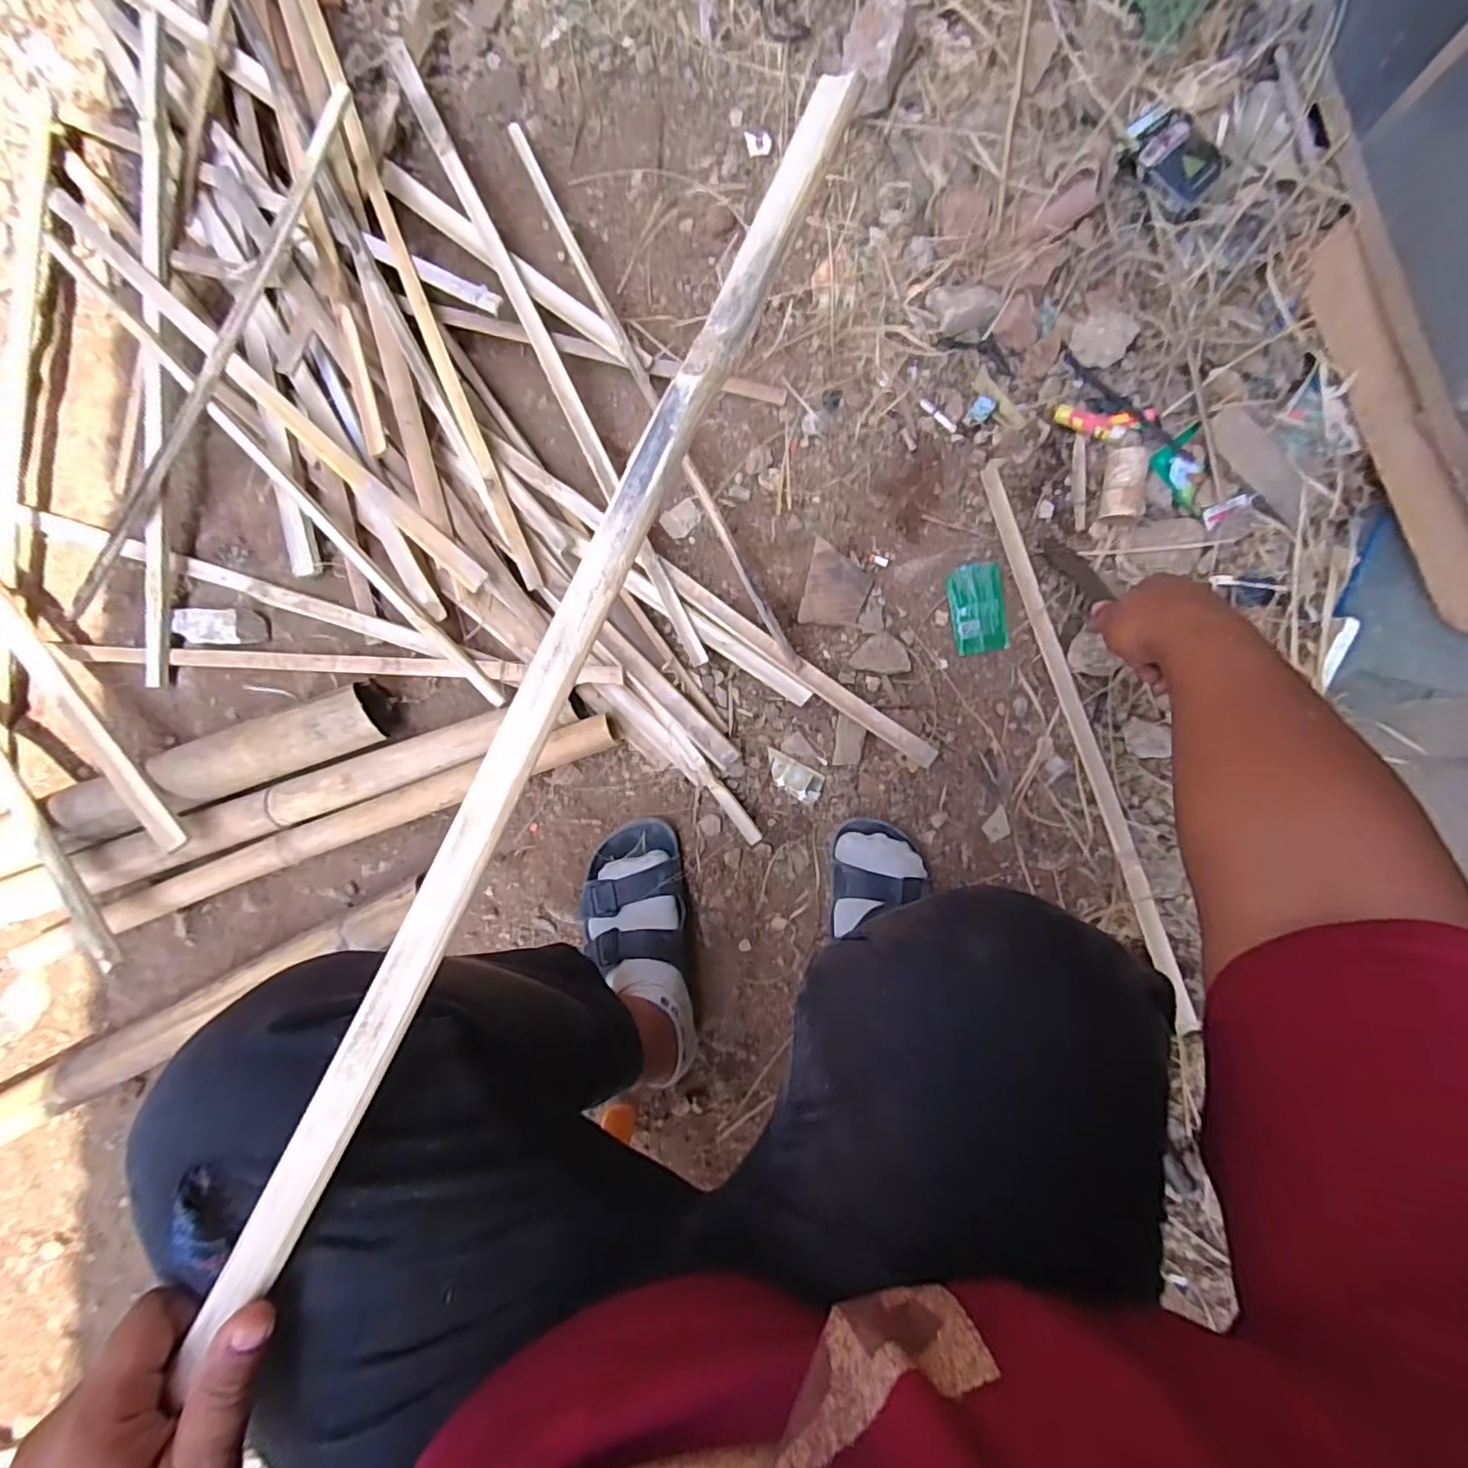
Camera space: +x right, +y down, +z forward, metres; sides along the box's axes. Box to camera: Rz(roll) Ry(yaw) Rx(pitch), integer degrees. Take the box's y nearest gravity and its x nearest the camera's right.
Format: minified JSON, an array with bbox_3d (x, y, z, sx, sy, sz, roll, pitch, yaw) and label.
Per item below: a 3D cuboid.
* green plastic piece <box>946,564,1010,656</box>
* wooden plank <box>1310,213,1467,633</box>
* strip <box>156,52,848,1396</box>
[{"bbox_3d":[0.268,-0.137,0.693,0.054,0.005,0.095,-9,86,3],"label":"green plastic piece"},{"bbox_3d":[0.612,-0.288,0.583,0.019,0.057,0.424,-7,76,6],"label":"wooden plank"},{"bbox_3d":[-0.091,-0.018,0.289,0.022,0.013,0.616,27,89,6],"label":"strip"}]

